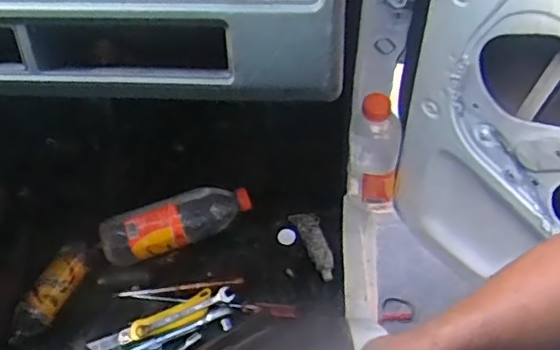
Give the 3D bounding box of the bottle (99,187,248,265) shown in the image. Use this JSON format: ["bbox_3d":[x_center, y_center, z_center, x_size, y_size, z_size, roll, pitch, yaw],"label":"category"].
[{"bbox_3d":[-0.171,0.082,0.993,0.250,0.059,0.081,-13,53,-8],"label":"bottle"}]

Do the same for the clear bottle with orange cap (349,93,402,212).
[{"bbox_3d":[0.143,-0.036,0.907,0.067,0.229,0.073,0,52,2],"label":"clear bottle with orange cap"}]

